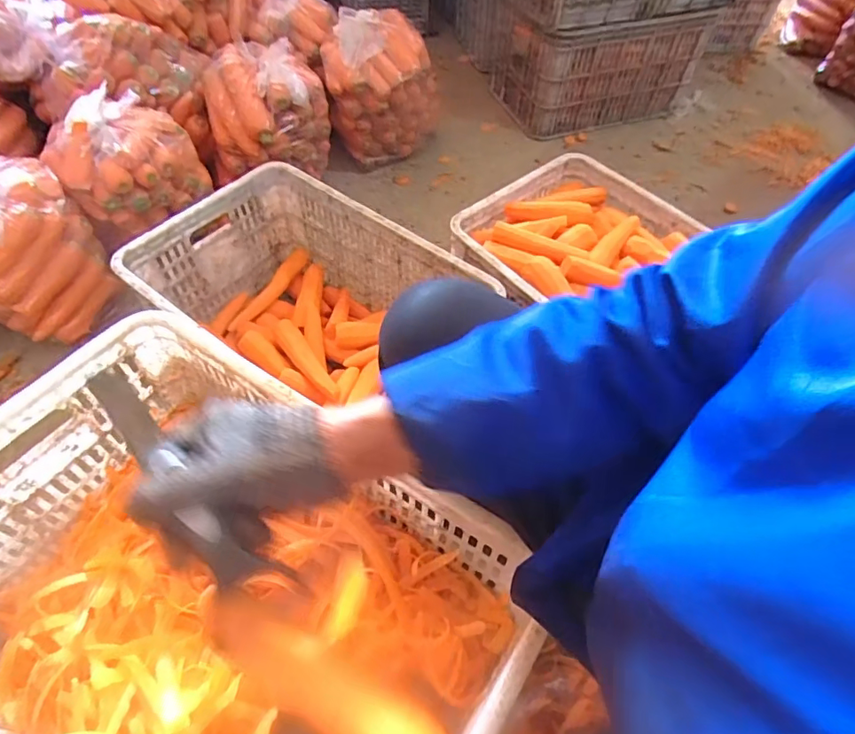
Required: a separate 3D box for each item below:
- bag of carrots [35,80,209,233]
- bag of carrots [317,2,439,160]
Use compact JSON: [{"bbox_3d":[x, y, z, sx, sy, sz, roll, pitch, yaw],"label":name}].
[{"bbox_3d":[-0.566,-0.396,1.012,0.257,0.176,0.176,-36,64,-24],"label":"bag of carrots"},{"bbox_3d":[-0.114,-0.685,1.324,0.271,0.314,0.198,4,55,0],"label":"bag of carrots"}]

